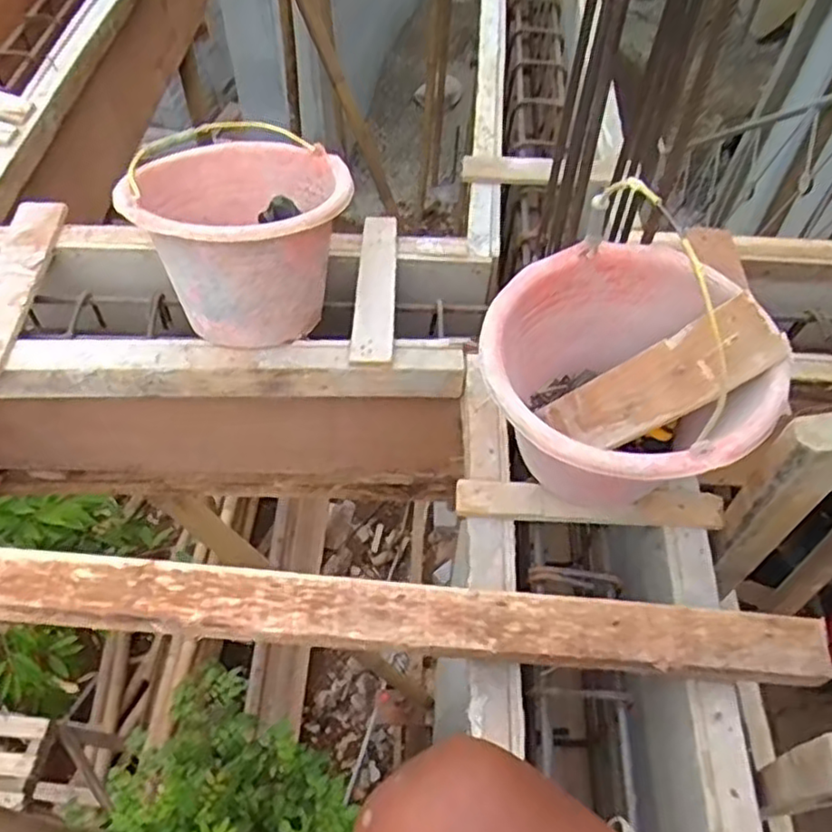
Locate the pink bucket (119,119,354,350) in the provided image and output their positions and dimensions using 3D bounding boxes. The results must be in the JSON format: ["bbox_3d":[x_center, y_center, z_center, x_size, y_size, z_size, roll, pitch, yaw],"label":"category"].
[{"bbox_3d":[-0.227,-0.245,0.930,0.258,0.222,0.264,1,56,-1],"label":"pink bucket"}]

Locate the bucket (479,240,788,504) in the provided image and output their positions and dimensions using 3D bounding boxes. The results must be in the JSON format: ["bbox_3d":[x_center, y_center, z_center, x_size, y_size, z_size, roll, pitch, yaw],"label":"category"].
[{"bbox_3d":[0.206,-0.017,0.749,0.271,0.217,0.255,1,56,-1],"label":"bucket"}]

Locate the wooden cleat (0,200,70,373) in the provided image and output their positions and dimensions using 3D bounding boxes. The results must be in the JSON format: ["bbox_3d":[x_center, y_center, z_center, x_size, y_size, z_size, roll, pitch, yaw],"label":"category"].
[{"bbox_3d":[-0.571,-0.187,0.972,0.082,0.020,0.336,2,56,-1],"label":"wooden cleat"}]

